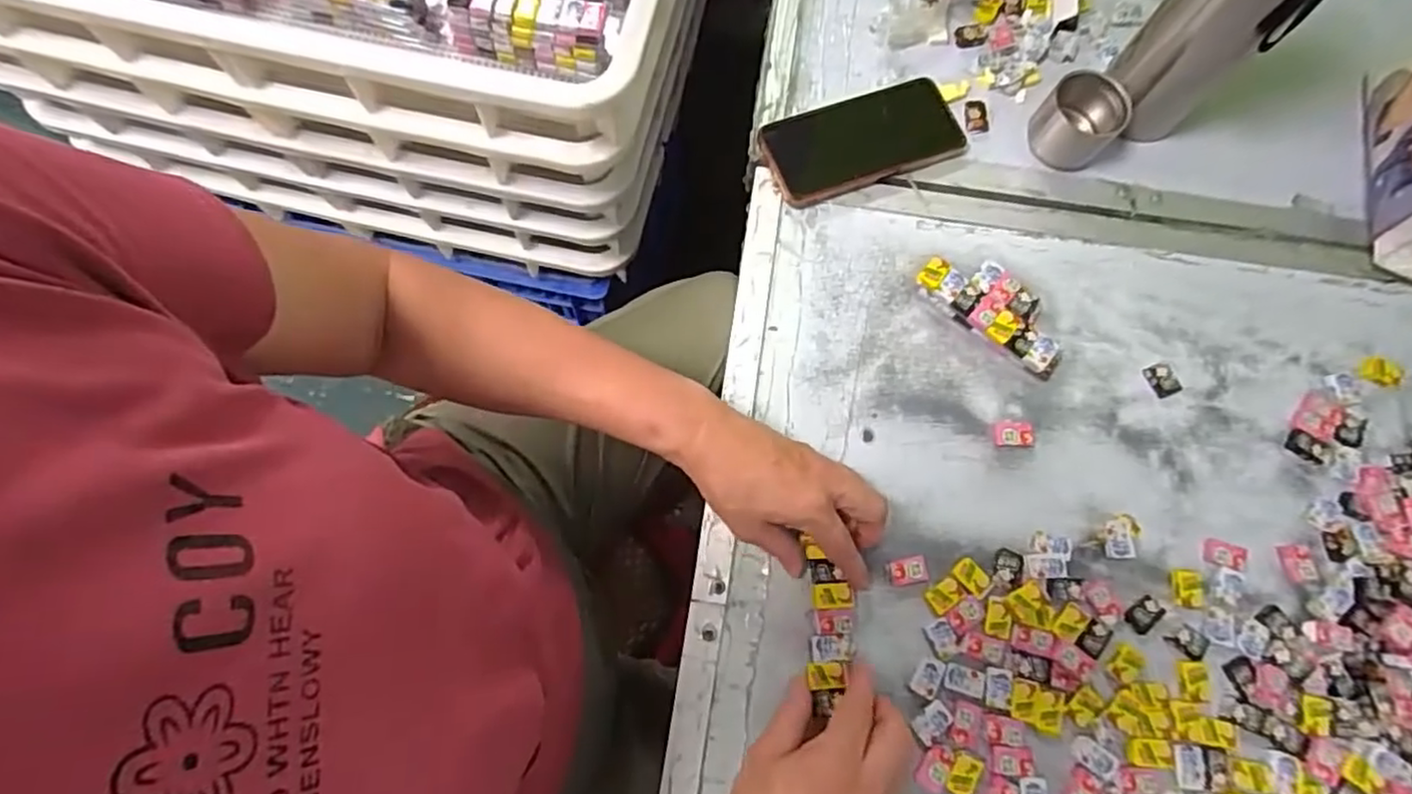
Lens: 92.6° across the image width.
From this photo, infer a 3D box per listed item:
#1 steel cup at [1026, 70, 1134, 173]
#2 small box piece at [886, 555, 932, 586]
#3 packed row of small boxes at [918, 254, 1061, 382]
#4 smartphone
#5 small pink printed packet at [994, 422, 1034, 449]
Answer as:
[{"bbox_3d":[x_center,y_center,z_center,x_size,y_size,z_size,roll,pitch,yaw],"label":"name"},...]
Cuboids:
[{"bbox_3d":[0.311,-0.229,0.564,0.054,0.055,0.060,-43,79,-11],"label":"steel cup"},{"bbox_3d":[0.144,0.124,0.479,0.029,0.007,0.019,-11,74,-4],"label":"small box piece"},{"bbox_3d":[0.229,-0.068,0.532,0.124,0.022,0.053,42,78,10],"label":"packed row of small boxes"},{"bbox_3d":[0.134,-0.219,0.575,0.166,0.013,0.082,-19,75,-6],"label":"smartphone"},{"bbox_3d":[0.233,0.029,0.510,0.029,0.008,0.019,3,74,0],"label":"small pink printed packet"}]

